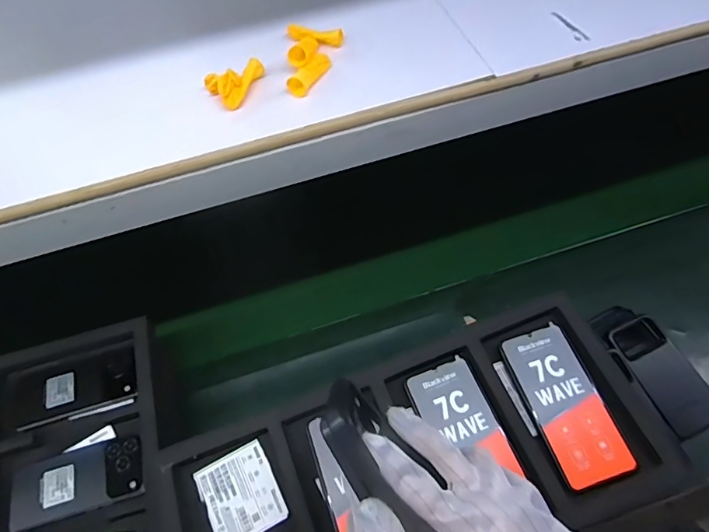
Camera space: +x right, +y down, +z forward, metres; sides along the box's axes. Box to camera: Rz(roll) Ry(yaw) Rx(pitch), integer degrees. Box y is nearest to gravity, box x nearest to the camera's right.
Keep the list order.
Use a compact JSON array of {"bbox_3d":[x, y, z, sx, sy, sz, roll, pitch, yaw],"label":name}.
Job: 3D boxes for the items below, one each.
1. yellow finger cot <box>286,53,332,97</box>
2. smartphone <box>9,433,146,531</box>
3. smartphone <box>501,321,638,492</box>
[{"bbox_3d":[-0.043,-0.191,0.473,0.020,0.018,0.060,22,63,16],"label":"yellow finger cot"},{"bbox_3d":[-0.335,0.260,0.585,0.158,0.010,0.078,-16,59,-6],"label":"smartphone"},{"bbox_3d":[0.221,0.142,0.506,0.073,0.009,0.160,-17,59,-7],"label":"smartphone"}]

